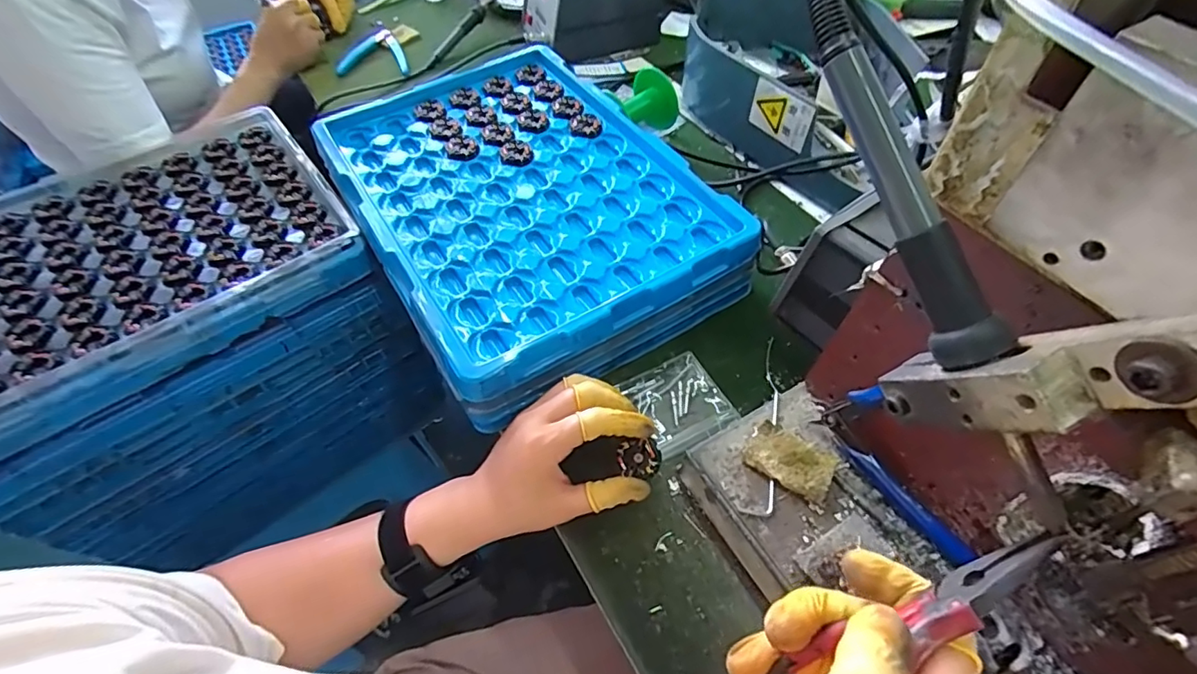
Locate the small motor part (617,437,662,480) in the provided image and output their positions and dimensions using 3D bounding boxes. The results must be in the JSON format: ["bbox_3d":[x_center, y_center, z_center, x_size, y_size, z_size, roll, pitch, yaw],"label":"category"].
[{"bbox_3d":[0.028,0.082,0.374,0.028,0.012,0.023,-3,54,1],"label":"small motor part"}]

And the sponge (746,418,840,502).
[{"bbox_3d":[0.120,0.077,0.345,0.050,0.013,0.032,28,60,21],"label":"sponge"}]

